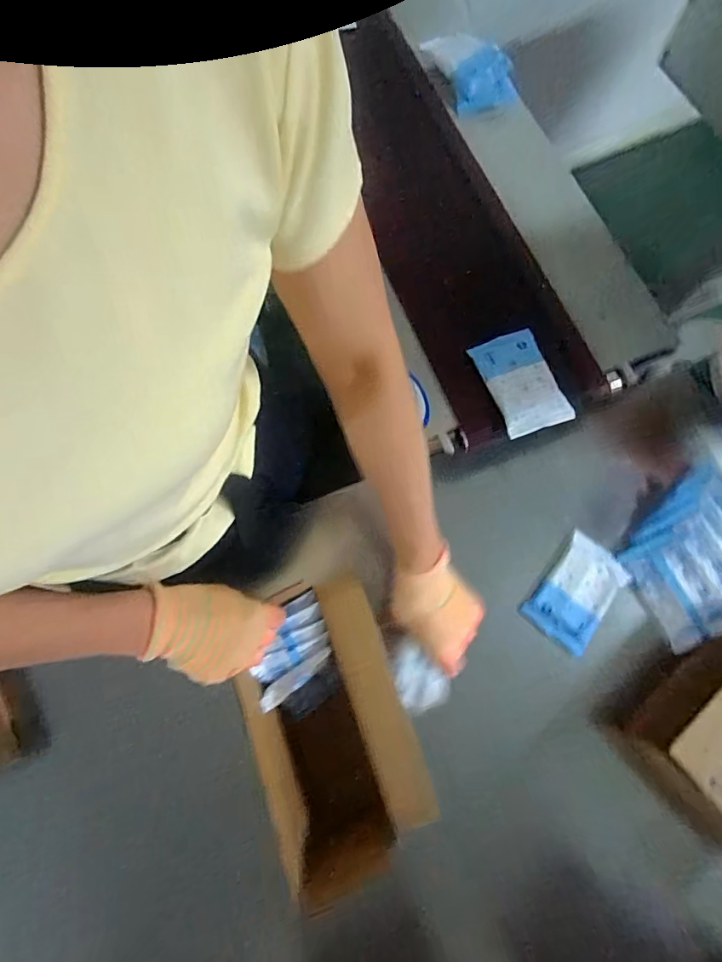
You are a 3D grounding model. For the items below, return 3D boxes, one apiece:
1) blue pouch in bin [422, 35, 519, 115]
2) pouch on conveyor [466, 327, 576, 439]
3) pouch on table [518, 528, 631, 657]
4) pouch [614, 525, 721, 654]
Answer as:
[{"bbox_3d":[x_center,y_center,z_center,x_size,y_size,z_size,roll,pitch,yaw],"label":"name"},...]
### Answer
[{"bbox_3d":[0.165,-0.625,0.739,0.103,0.049,0.131,-15,75,-4],"label":"blue pouch in bin"},{"bbox_3d":[0.199,-0.124,0.618,0.080,0.029,0.134,-20,75,-5],"label":"pouch on conveyor"},{"bbox_3d":[0.277,0.141,0.625,0.084,0.013,0.135,39,78,10],"label":"pouch on table"},{"bbox_3d":[0.399,0.134,0.620,0.082,0.022,0.135,-34,71,17],"label":"pouch"}]

